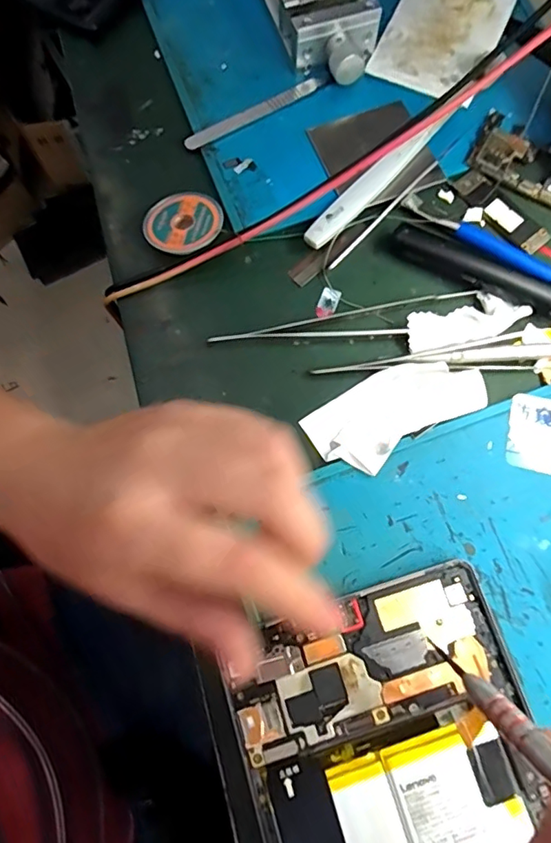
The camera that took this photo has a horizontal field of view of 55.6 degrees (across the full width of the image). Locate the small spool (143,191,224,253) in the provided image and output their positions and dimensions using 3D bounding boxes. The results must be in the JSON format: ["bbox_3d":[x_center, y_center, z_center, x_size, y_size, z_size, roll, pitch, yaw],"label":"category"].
[{"bbox_3d":[-0.053,-0.115,0.305,0.044,0.013,0.044,0,74,1],"label":"small spool"}]

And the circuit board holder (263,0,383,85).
[{"bbox_3d":[0.024,-0.280,0.342,0.057,0.031,0.129,-18,74,-4],"label":"circuit board holder"}]

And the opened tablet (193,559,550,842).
[{"bbox_3d":[0.054,0.180,0.217,0.133,0.015,0.206,-14,74,-3],"label":"opened tablet"}]

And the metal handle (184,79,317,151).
[{"bbox_3d":[-0.015,-0.197,0.332,0.095,0.004,0.010,-33,76,-8],"label":"metal handle"}]

